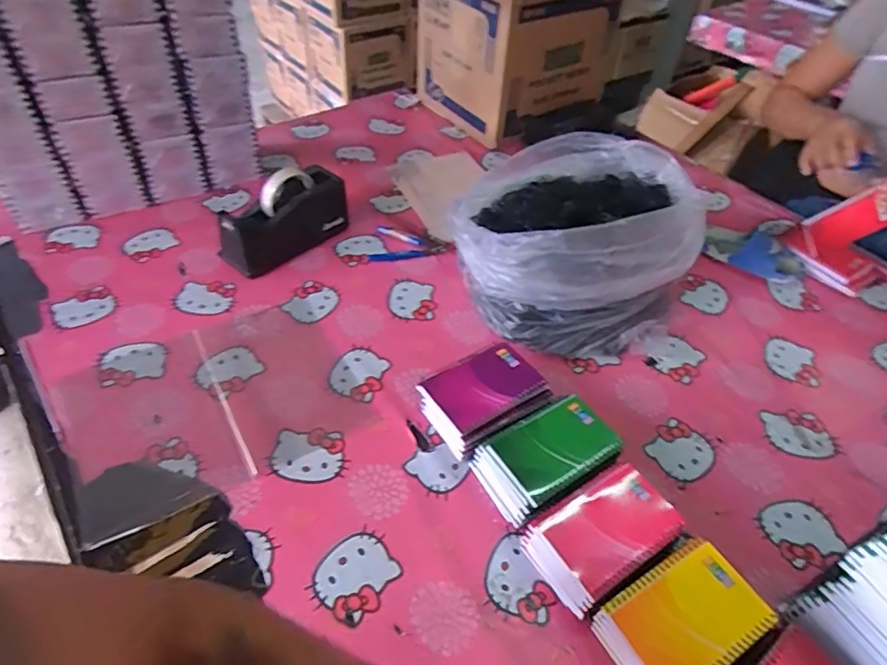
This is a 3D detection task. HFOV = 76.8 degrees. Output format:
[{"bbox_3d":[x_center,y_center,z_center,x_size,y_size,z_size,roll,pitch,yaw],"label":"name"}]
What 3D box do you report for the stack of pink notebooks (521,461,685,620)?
[{"bbox_3d":[0.158,0.206,0.563,0.142,0.057,0.091,-22,51,-25],"label":"stack of pink notebooks"}]

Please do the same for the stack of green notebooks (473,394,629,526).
[{"bbox_3d":[0.116,0.139,0.623,0.149,0.062,0.101,-21,51,-24],"label":"stack of green notebooks"}]

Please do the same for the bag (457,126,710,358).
[{"bbox_3d":[0.192,-0.147,0.824,0.320,0.184,0.337,16,46,11],"label":"bag"}]

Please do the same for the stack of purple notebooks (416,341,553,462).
[{"bbox_3d":[0.049,0.082,0.673,0.127,0.061,0.104,-25,52,-27],"label":"stack of purple notebooks"}]

